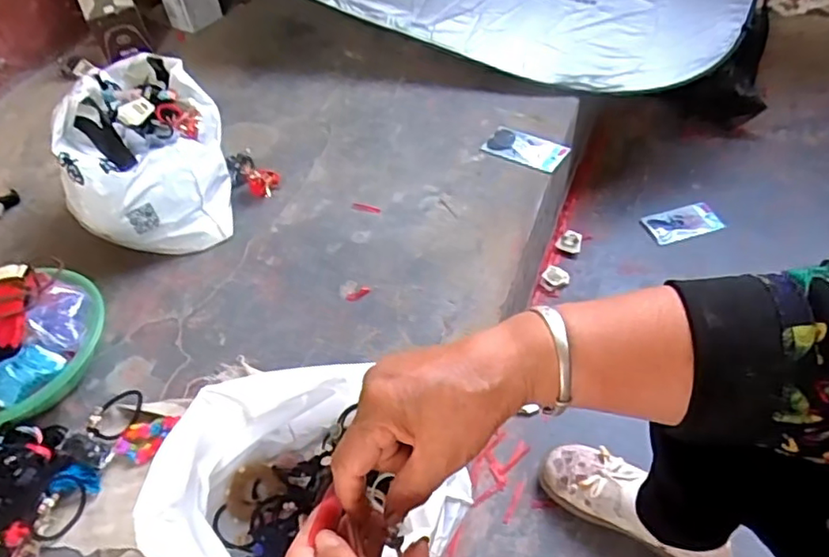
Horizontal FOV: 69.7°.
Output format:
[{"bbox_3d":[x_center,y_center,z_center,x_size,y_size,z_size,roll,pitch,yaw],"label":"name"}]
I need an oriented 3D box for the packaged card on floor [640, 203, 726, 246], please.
[{"bbox_3d":[0.511,-0.106,1.133,0.140,0.007,0.068,-17,59,-4],"label":"packaged card on floor"}]

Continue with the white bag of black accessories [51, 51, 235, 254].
[{"bbox_3d":[-0.416,-0.218,0.955,0.200,0.203,0.326,-9,48,-2],"label":"white bag of black accessories"}]

